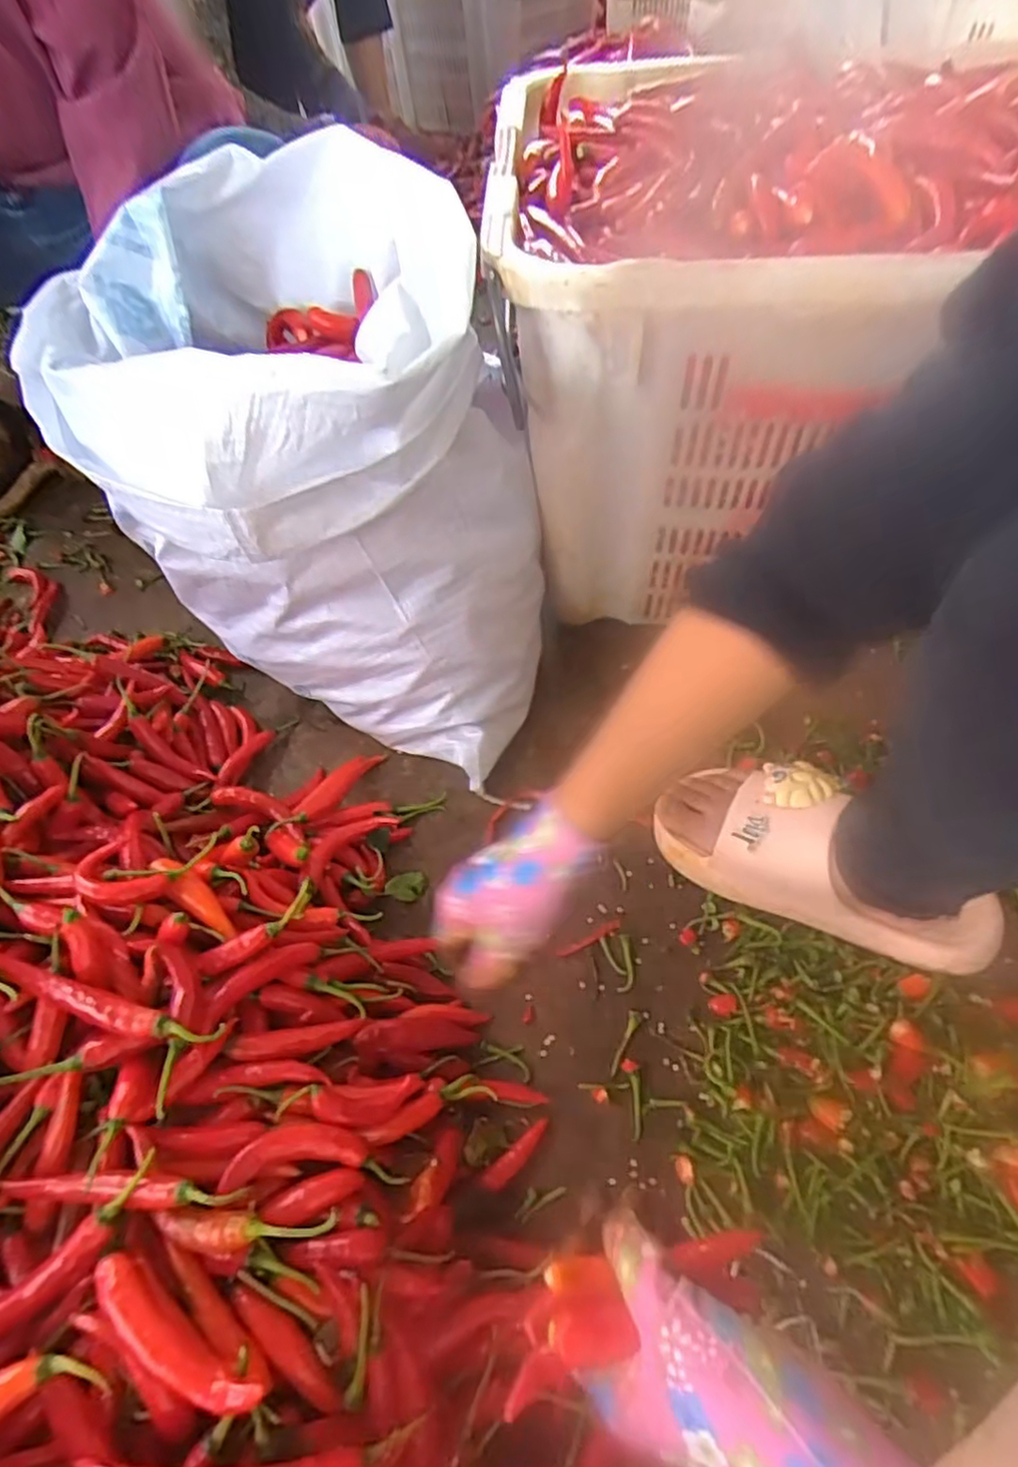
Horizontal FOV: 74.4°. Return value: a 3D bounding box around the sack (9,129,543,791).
[{"bbox_3d":[-0.166,-0.227,0.604,0.413,0.368,0.324,18,58,15],"label":"sack"}]

